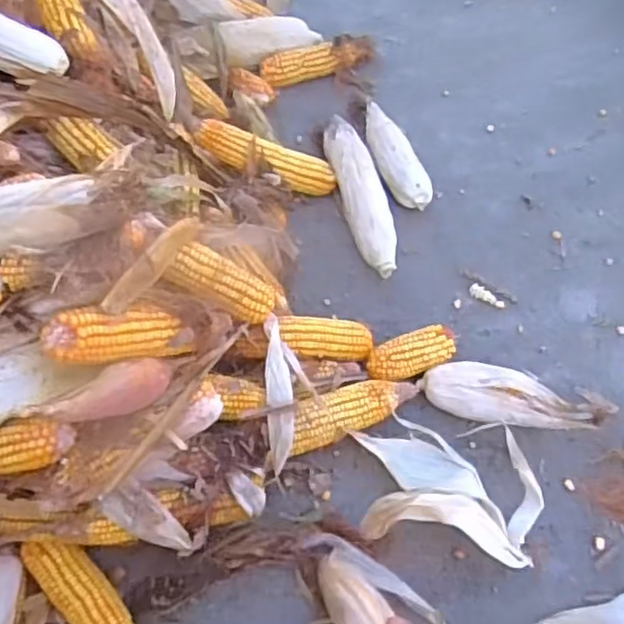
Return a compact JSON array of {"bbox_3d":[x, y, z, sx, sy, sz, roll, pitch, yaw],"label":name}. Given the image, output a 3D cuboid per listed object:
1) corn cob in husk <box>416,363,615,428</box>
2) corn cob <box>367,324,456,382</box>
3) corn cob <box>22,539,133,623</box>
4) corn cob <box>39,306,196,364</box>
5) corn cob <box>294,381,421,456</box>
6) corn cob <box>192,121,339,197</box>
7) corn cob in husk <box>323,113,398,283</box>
[{"bbox_3d":[0.229,0.100,0.731,0.214,0.047,0.065,7,61,6],"label":"corn cob in husk"},{"bbox_3d":[0.113,0.053,0.762,0.102,0.047,0.046,-20,61,-9],"label":"corn cob"},{"bbox_3d":[-0.211,0.284,0.634,0.049,0.043,0.165,-41,66,-19],"label":"corn cob"},{"bbox_3d":[-0.166,0.021,0.590,0.138,0.046,0.043,2,50,-43],"label":"corn cob"},{"bbox_3d":[0.041,0.110,0.721,0.157,0.056,0.046,-23,62,-11],"label":"corn cob"},{"bbox_3d":[-0.056,-0.196,0.853,0.197,0.036,0.053,16,56,-26],"label":"corn cob"},{"bbox_3d":[0.064,-0.164,0.888,0.058,0.048,0.270,-14,61,-6],"label":"corn cob in husk"}]

